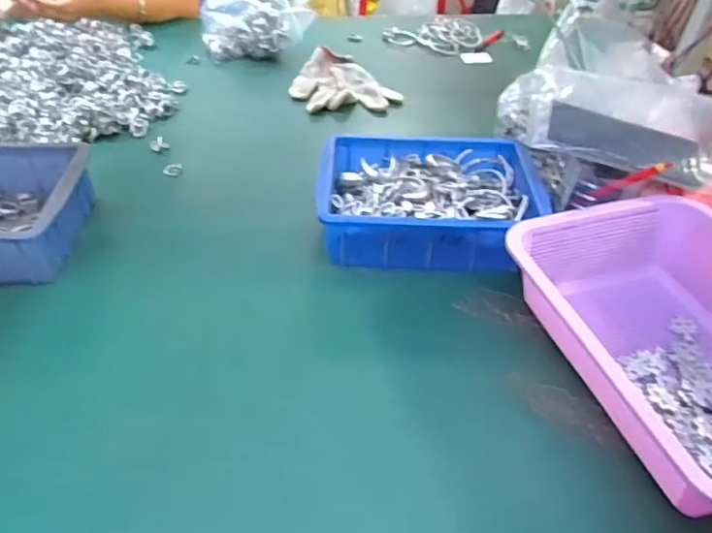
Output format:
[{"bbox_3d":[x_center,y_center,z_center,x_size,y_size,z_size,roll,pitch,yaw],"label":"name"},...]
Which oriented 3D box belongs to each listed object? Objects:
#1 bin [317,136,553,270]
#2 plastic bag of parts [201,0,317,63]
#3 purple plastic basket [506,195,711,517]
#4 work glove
[{"bbox_3d":[0.083,-0.079,0.647,0.247,0.082,0.184,3,42,-1],"label":"bin"},{"bbox_3d":[-0.181,-0.446,1.021,0.203,0.111,0.090,-1,42,-7],"label":"plastic bag of parts"},{"bbox_3d":[0.282,0.070,0.481,0.220,0.096,0.300,-7,43,-13],"label":"purple plastic basket"},{"bbox_3d":[-0.032,-0.304,0.926,0.148,0.043,0.186,-23,49,-27],"label":"work glove"}]

